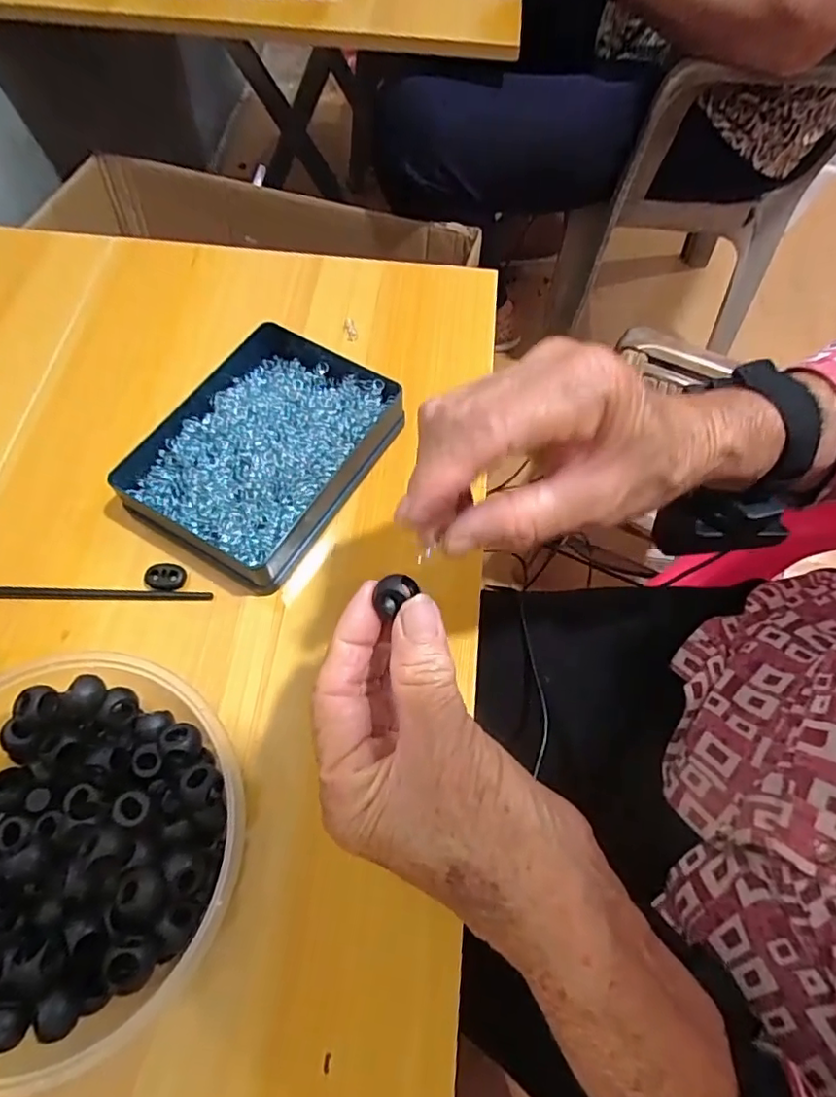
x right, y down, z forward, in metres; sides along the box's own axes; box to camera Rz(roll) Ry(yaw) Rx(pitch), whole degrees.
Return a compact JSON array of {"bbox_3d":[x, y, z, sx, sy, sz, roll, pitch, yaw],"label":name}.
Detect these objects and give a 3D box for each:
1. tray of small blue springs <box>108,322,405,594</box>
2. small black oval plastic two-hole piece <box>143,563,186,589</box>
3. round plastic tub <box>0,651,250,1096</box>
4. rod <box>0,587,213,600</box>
[{"bbox_3d":[-0.091,-0.060,0.349,0.118,0.030,0.150,29,66,11],"label":"tray of small blue springs"},{"bbox_3d":[-0.141,0.016,0.323,0.021,0.004,0.016,7,63,1],"label":"small black oval plastic two-hole piece"},{"bbox_3d":[-0.148,0.123,0.239,0.152,0.051,0.142,-5,64,-5],"label":"round plastic tub"},{"bbox_3d":[-0.232,0.023,0.316,0.233,0.006,0.006,2,64,-2],"label":"rod"}]

